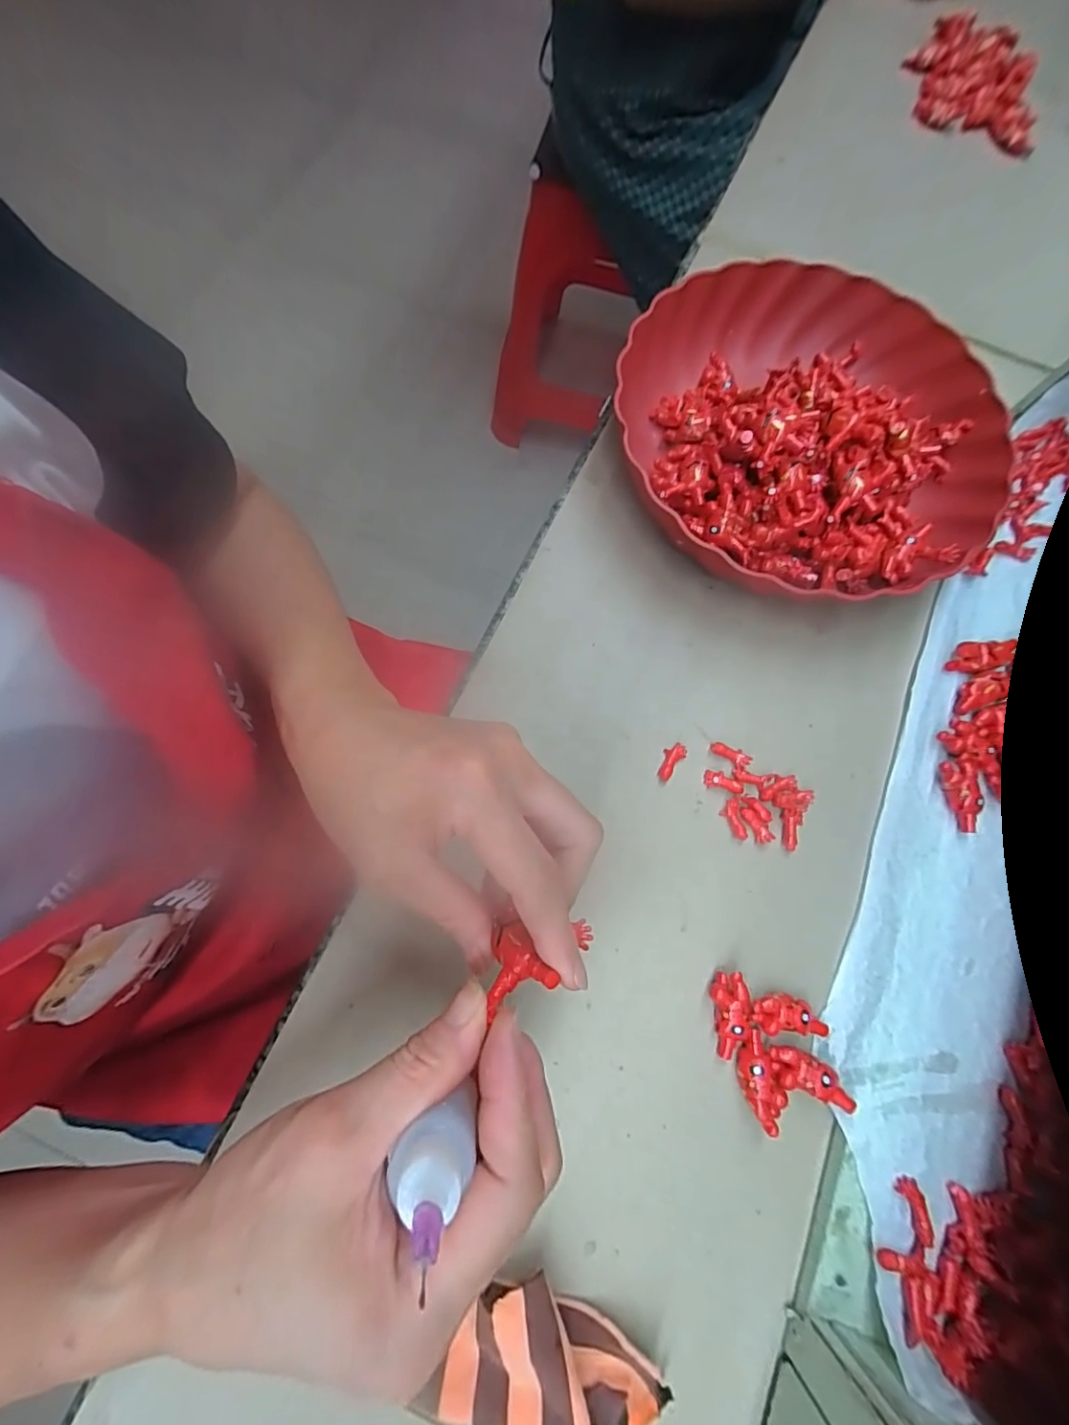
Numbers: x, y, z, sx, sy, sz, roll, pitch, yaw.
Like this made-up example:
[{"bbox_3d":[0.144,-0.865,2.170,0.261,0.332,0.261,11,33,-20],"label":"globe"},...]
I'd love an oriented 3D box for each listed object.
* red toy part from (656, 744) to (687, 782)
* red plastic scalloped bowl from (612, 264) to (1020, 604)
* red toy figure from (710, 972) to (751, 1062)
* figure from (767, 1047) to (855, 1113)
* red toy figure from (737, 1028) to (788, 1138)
[{"bbox_3d":[0.079,0.028,0.310,0.011,0.004,0.023,38,76,8],"label":"red toy part"},{"bbox_3d":[0.174,-0.182,0.346,0.239,0.061,0.222,1,74,-2],"label":"red plastic scalloped bowl"},{"bbox_3d":[0.100,0.154,0.270,0.016,0.014,0.040,-3,74,-3],"label":"red toy figure"},{"bbox_3d":[0.137,0.180,0.263,0.041,0.008,0.017,18,74,3],"label":"figure"},{"bbox_3d":[0.111,0.181,0.262,0.018,0.009,0.041,-16,75,-7],"label":"red toy figure"}]

